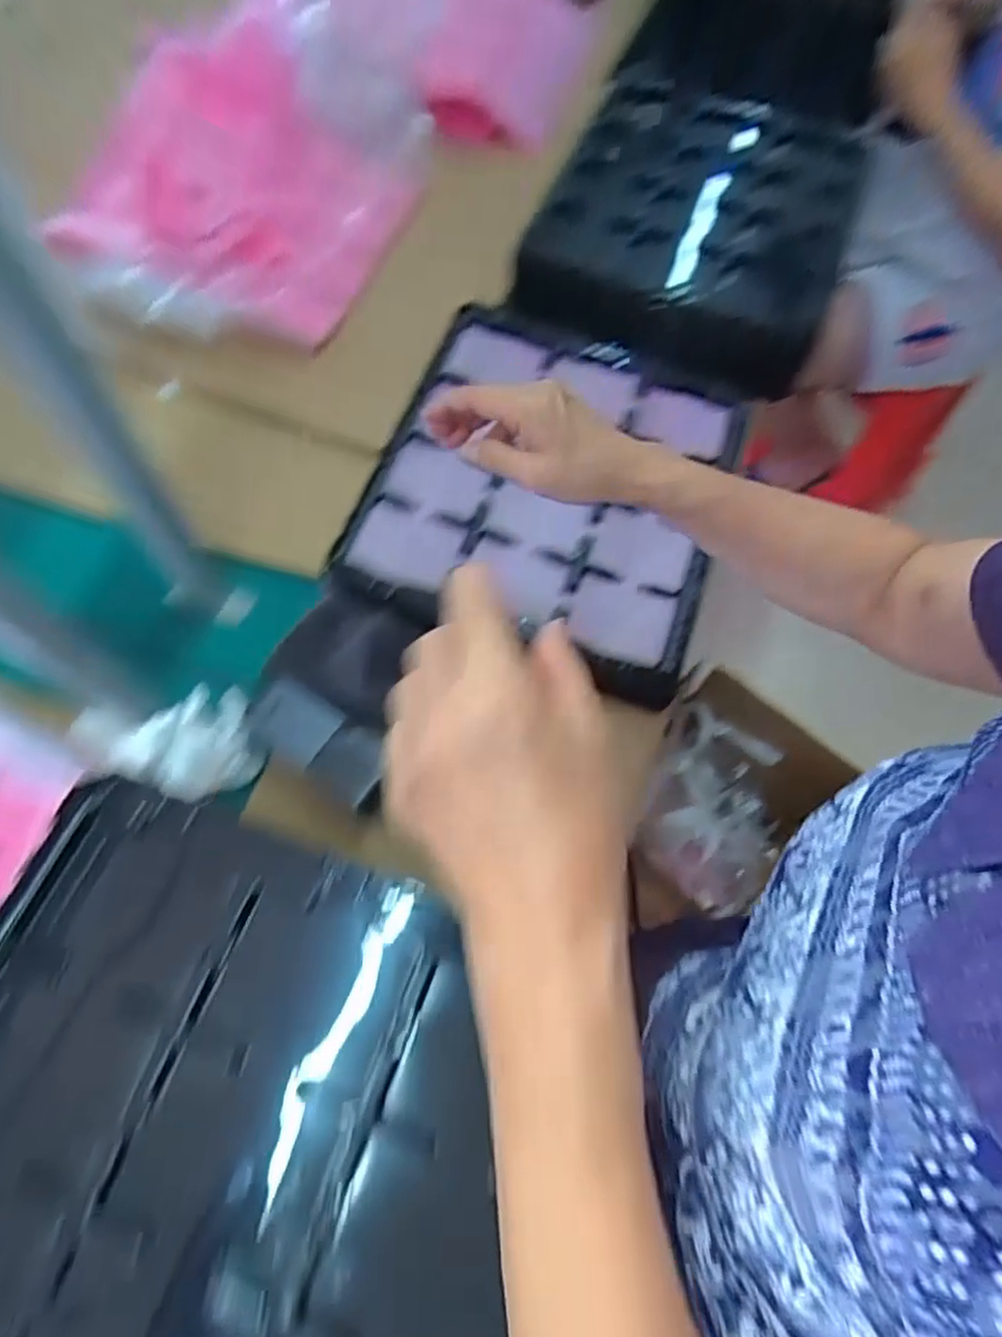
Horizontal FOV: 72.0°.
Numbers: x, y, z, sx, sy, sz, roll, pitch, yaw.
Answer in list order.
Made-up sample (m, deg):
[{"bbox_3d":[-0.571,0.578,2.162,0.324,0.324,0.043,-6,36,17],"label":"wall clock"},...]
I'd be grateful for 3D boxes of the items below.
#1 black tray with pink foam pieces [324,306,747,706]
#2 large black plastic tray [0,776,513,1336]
[{"bbox_3d":[0.048,-0.173,0.667,0.324,0.049,0.351,18,67,5],"label":"black tray with pink foam pieces"},{"bbox_3d":[-0.151,0.272,0.321,0.318,0.035,0.375,18,67,6],"label":"large black plastic tray"}]

